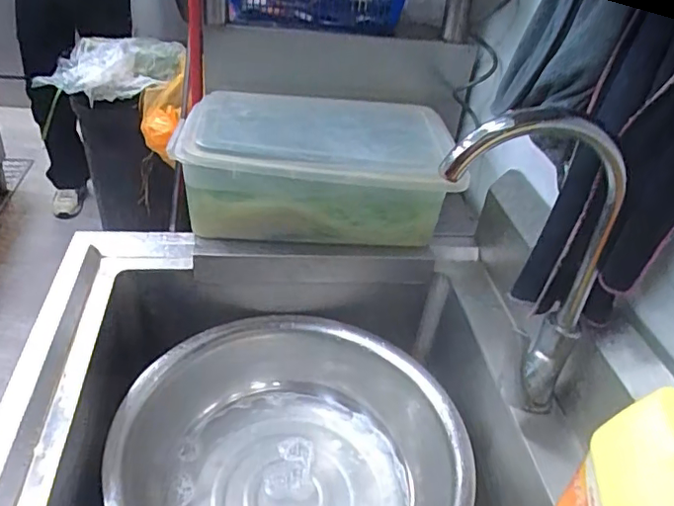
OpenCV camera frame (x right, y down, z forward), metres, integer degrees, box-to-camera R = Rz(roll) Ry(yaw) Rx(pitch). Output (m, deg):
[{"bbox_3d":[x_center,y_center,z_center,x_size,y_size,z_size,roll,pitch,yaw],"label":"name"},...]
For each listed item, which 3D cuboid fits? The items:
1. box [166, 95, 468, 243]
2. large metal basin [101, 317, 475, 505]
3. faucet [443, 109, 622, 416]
[{"bbox_3d":[-0.039,-0.152,0.948,0.444,0.159,0.277,4,36,-5],"label":"box"},{"bbox_3d":[-0.060,0.302,0.783,0.456,0.152,0.444,5,36,-4],"label":"large metal basin"},{"bbox_3d":[0.184,0.026,0.588,0.194,0.354,0.068,14,37,9],"label":"faucet"}]

